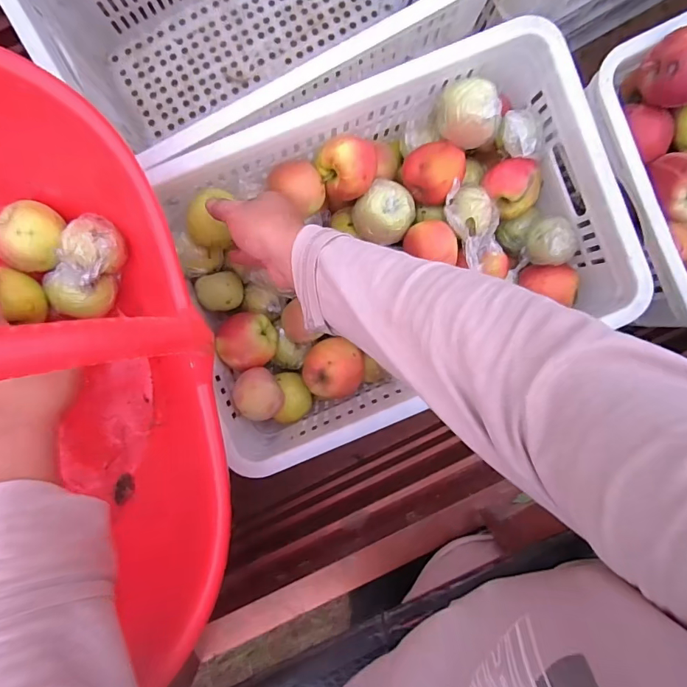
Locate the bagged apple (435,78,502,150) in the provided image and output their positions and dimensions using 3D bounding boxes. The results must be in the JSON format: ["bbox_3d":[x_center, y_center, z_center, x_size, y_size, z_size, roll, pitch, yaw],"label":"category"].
[{"bbox_3d":[0.153,-0.276,0.547,0.065,0.055,0.073,-19,98,4],"label":"bagged apple"}]

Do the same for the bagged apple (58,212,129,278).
[{"bbox_3d":[-0.242,-0.094,0.435,0.051,0.046,0.048,0,99,1],"label":"bagged apple"}]

